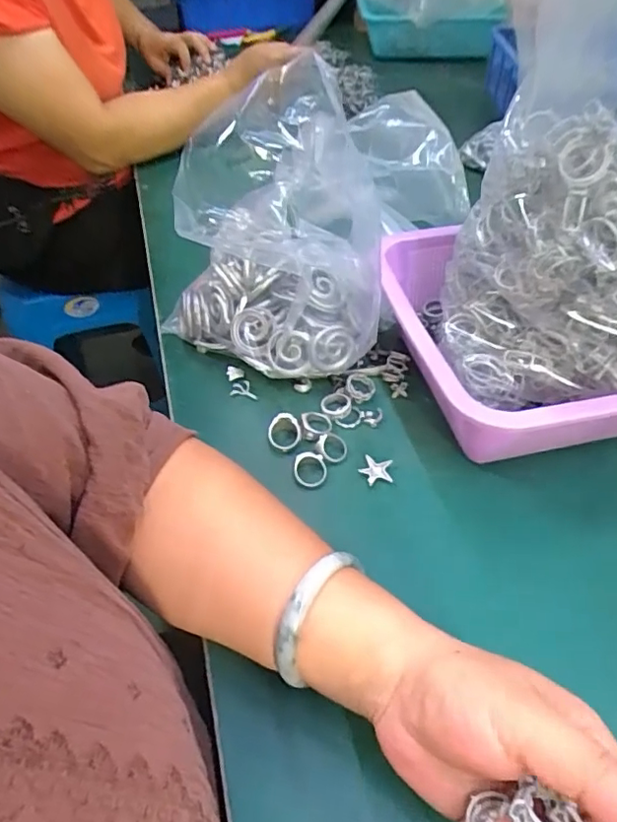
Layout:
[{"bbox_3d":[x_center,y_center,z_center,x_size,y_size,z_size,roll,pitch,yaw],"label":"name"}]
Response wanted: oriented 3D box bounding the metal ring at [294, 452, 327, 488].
[{"bbox_3d":[0.001,0.041,0.391,0.023,0.011,0.023,0,48,1],"label":"metal ring"}]

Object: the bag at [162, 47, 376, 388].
[{"bbox_3d":[-0.033,-0.124,0.418,0.171,0.205,0.100,-4,46,-4],"label":"bag"}]

